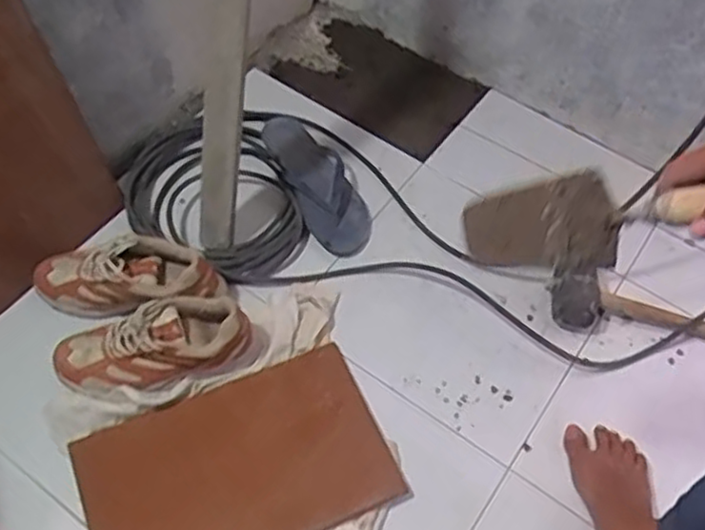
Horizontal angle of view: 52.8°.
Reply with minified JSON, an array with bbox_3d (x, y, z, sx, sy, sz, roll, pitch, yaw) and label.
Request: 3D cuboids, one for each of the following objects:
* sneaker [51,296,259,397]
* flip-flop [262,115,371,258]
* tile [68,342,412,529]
[{"bbox_3d":[-0.281,0.114,1.008,0.280,0.097,0.116,-12,59,-12],"label":"sneaker"},{"bbox_3d":[-0.059,-0.149,1.232,0.118,0.059,0.292,-20,61,-17],"label":"flip-flop"},{"bbox_3d":[-0.156,0.273,0.969,0.395,0.010,0.241,-18,60,-17],"label":"tile"}]

